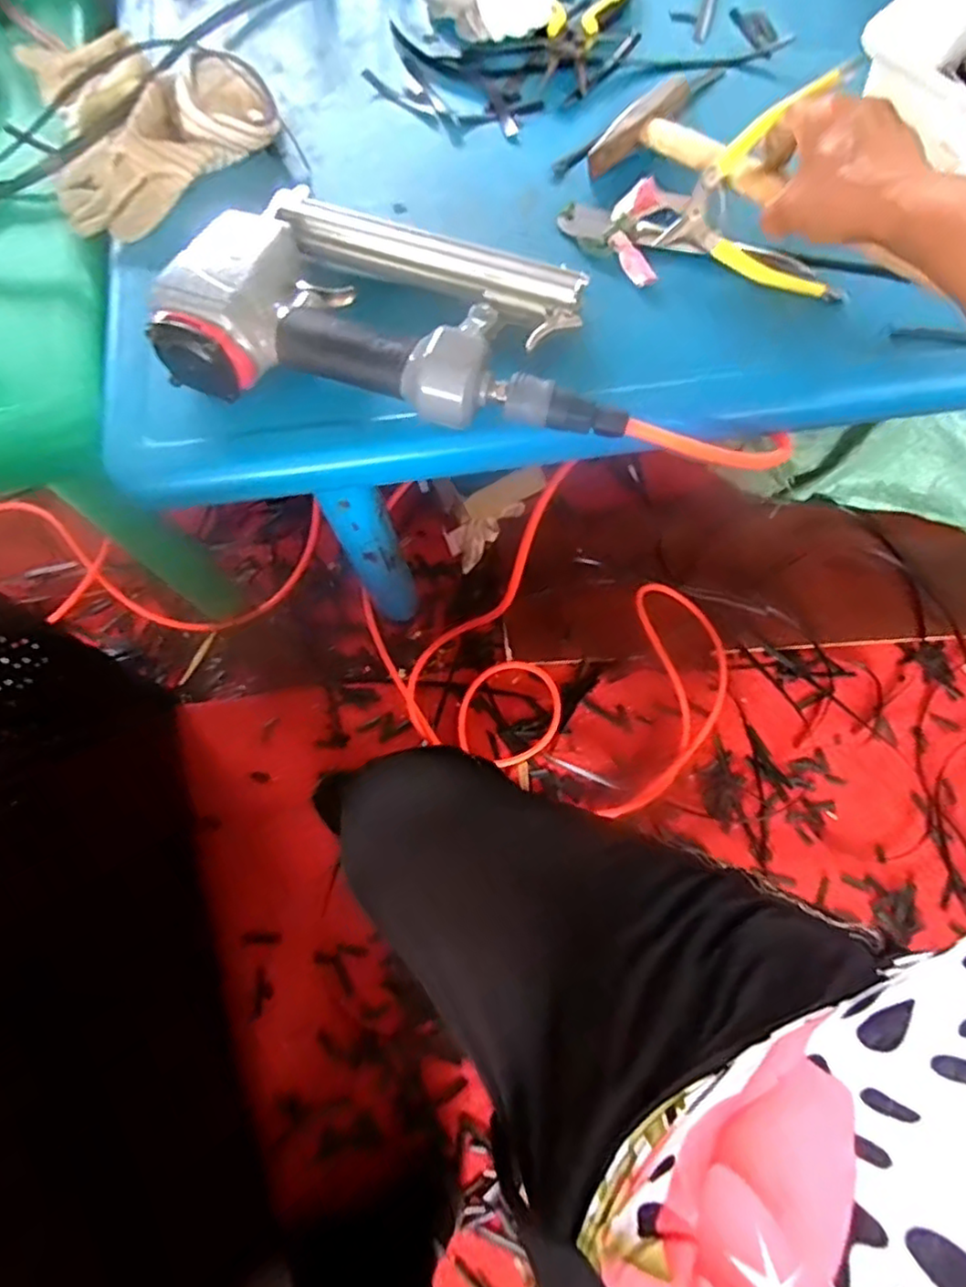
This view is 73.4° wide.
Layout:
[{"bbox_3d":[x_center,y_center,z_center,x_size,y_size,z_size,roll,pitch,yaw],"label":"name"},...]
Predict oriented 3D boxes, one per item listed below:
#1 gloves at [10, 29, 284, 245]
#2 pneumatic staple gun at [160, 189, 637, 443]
[{"bbox_3d":[-0.260,-0.389,0.474,0.171,0.043,0.166,42,77,12],"label":"gloves"},{"bbox_3d":[-0.048,-0.214,0.404,0.263,0.062,0.149,7,72,3],"label":"pneumatic staple gun"}]

